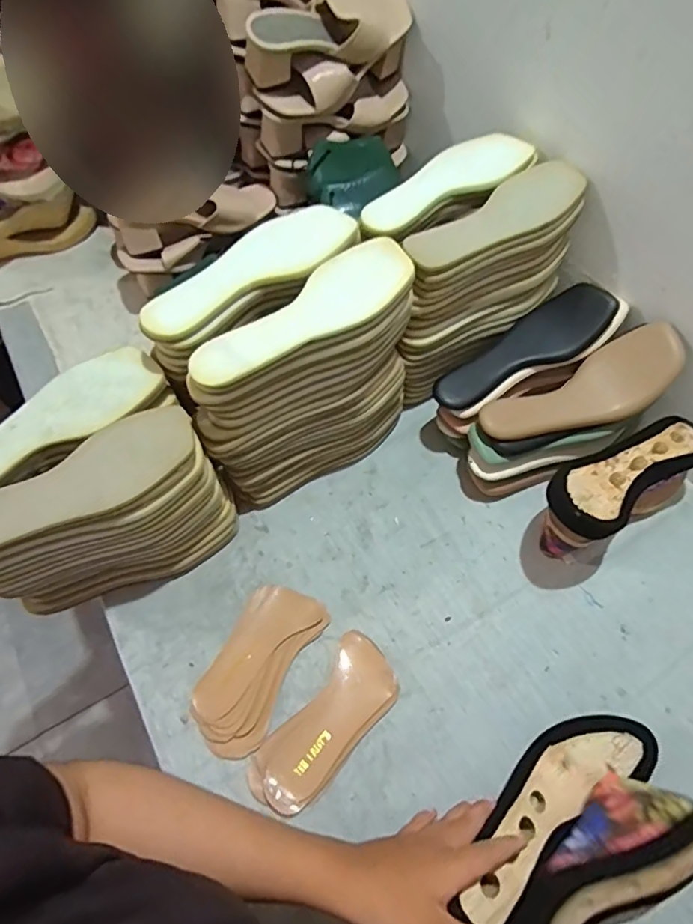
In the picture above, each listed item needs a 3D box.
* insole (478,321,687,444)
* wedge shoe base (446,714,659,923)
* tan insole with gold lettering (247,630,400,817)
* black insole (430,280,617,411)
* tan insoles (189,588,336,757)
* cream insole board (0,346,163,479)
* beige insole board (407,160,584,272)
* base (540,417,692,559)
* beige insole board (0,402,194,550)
[{"bbox_3d":[0.270,-0.079,0.622,0.224,0.045,0.083,-26,61,7],"label":"insole"},{"bbox_3d":[0.176,0.304,0.465,0.229,0.050,0.079,-26,61,-32],"label":"wedge shoe base"},{"bbox_3d":[-0.018,0.262,0.539,0.075,0.019,0.173,34,66,19],"label":"tan insole with gold lettering"},{"bbox_3d":[0.211,-0.136,0.650,0.227,0.030,0.076,-33,63,2],"label":"black insole"},{"bbox_3d":[-0.096,0.216,0.572,0.086,0.018,0.170,25,63,15],"label":"tan insoles"},{"bbox_3d":[-0.294,-0.033,0.514,0.239,0.010,0.074,-37,78,-13],"label":"cream insole board"},{"bbox_3d":[0.163,-0.267,0.590,0.236,0.015,0.080,-36,64,-16],"label":"beige insole board"},{"bbox_3d":[0.309,0.031,0.612,0.219,0.120,0.080,-27,63,-14],"label":"base"},{"bbox_3d":[-0.250,0.018,0.479,0.233,0.022,0.084,-31,64,-16],"label":"beige insole board"}]

